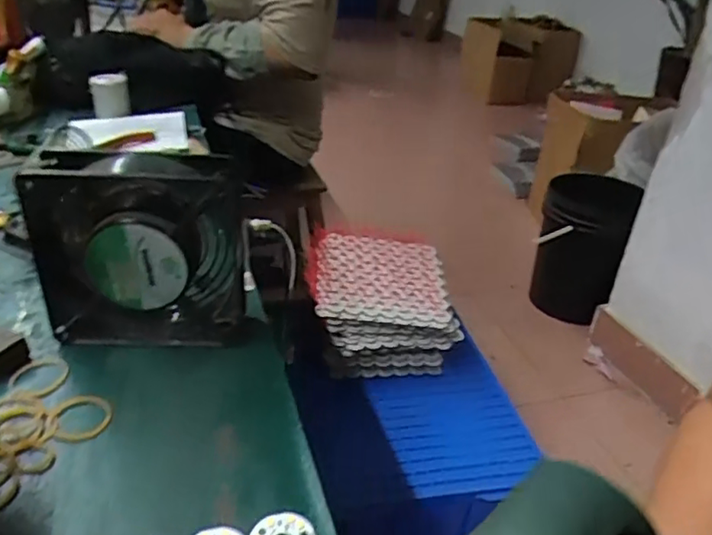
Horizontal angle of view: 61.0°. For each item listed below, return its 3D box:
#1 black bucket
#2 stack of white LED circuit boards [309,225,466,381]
[{"bbox_3d":[0.678,-0.077,1.840,0.248,0.385,0.282,16,31,18],"label":"black bucket"},{"bbox_3d":[0.036,0.067,1.156,0.258,0.189,0.263,0,31,-11],"label":"stack of white LED circuit boards"}]

